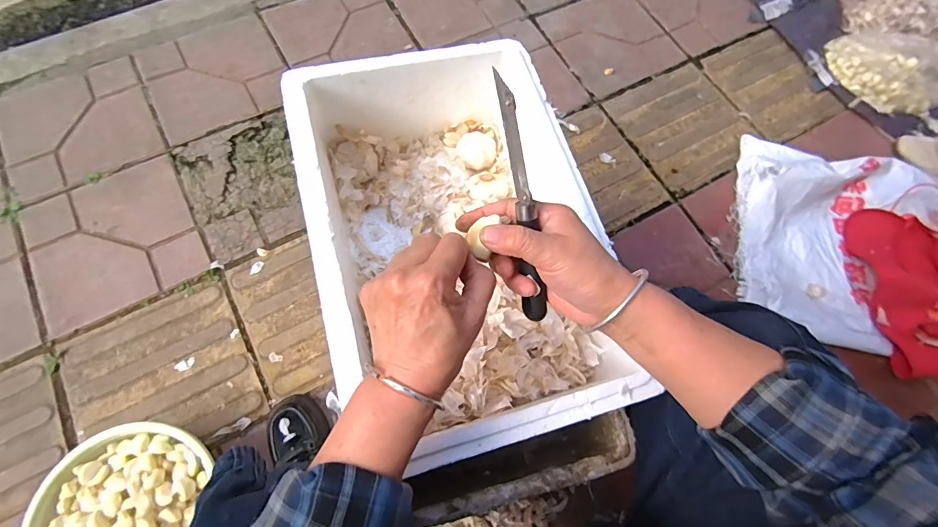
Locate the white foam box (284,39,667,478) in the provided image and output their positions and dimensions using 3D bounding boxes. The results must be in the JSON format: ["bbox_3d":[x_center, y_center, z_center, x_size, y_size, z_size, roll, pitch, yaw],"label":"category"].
[{"bbox_3d":[-0.013,-0.023,0.482,0.282,0.155,0.427,-14,74,-10],"label":"white foam box"}]

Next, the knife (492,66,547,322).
[{"bbox_3d":[0.039,-0.040,0.305,0.016,0.014,0.182,-14,111,-7],"label":"knife"}]

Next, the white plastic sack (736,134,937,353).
[{"bbox_3d":[0.984,-0.018,0.877,0.800,0.102,0.452,13,71,-1],"label":"white plastic sack"}]

